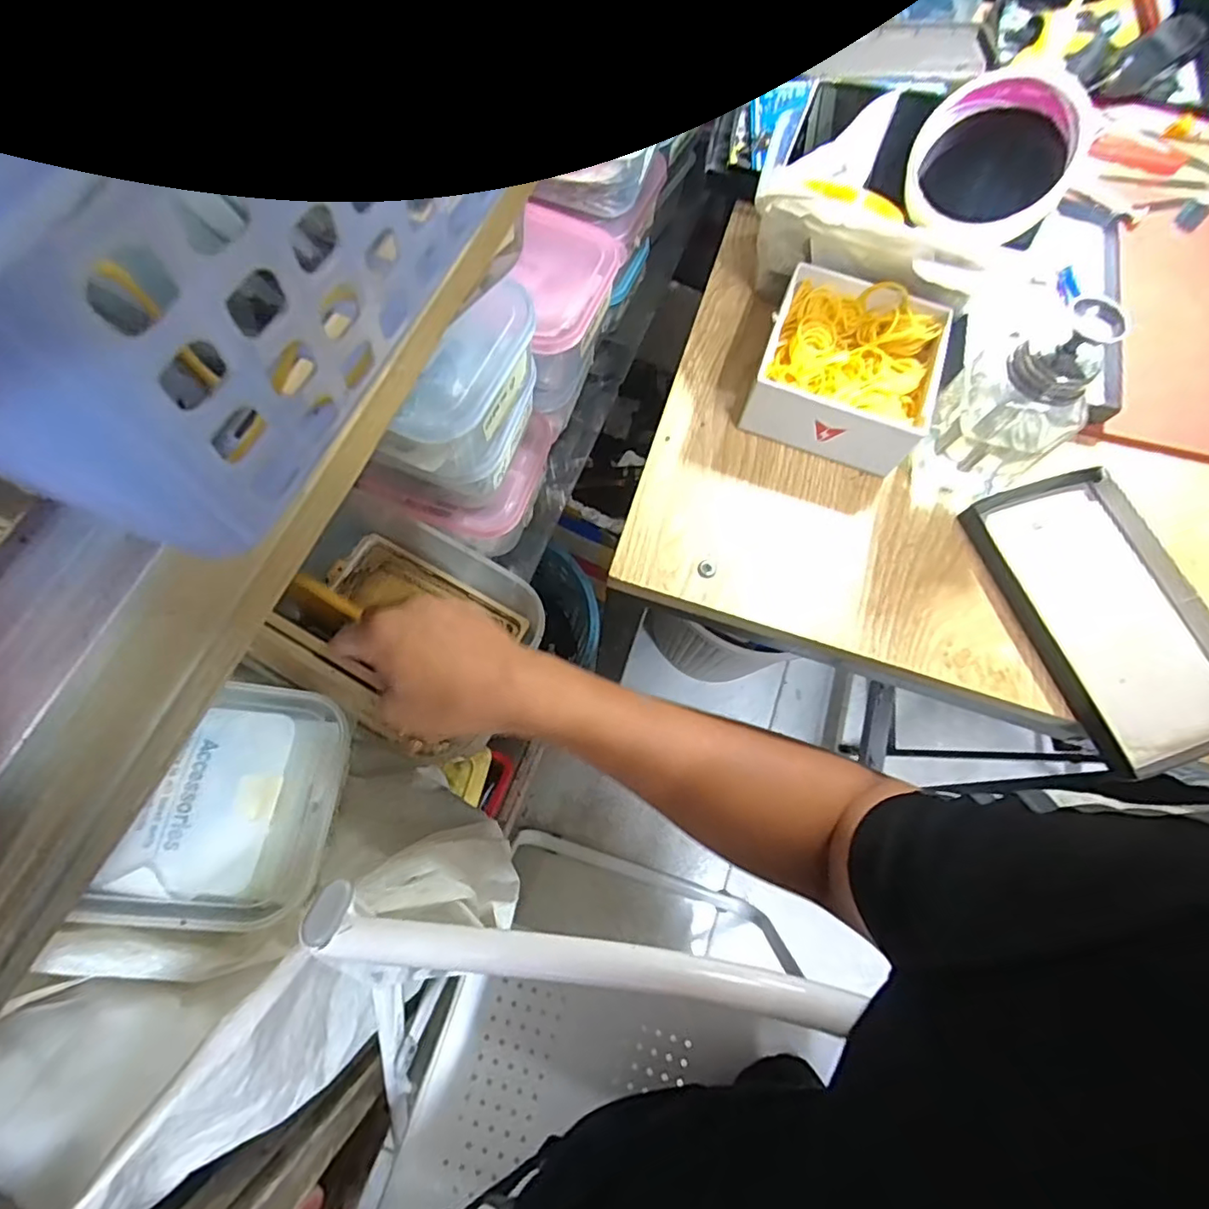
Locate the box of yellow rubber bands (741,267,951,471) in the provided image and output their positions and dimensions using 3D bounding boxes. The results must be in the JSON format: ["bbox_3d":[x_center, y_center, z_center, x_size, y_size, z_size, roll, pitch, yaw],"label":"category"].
[{"bbox_3d":[0.155,-0.146,0.376,0.108,0.051,0.102,19,71,4],"label":"box of yellow rubber bands"}]

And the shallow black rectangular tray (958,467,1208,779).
[{"bbox_3d":[0.296,0.004,0.349,0.100,0.027,0.174,-17,72,-8],"label":"shallow black rectangular tray"}]

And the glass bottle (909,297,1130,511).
[{"bbox_3d":[0.226,-0.107,0.325,0.050,0.119,0.049,-9,71,-6],"label":"glass bottle"}]

